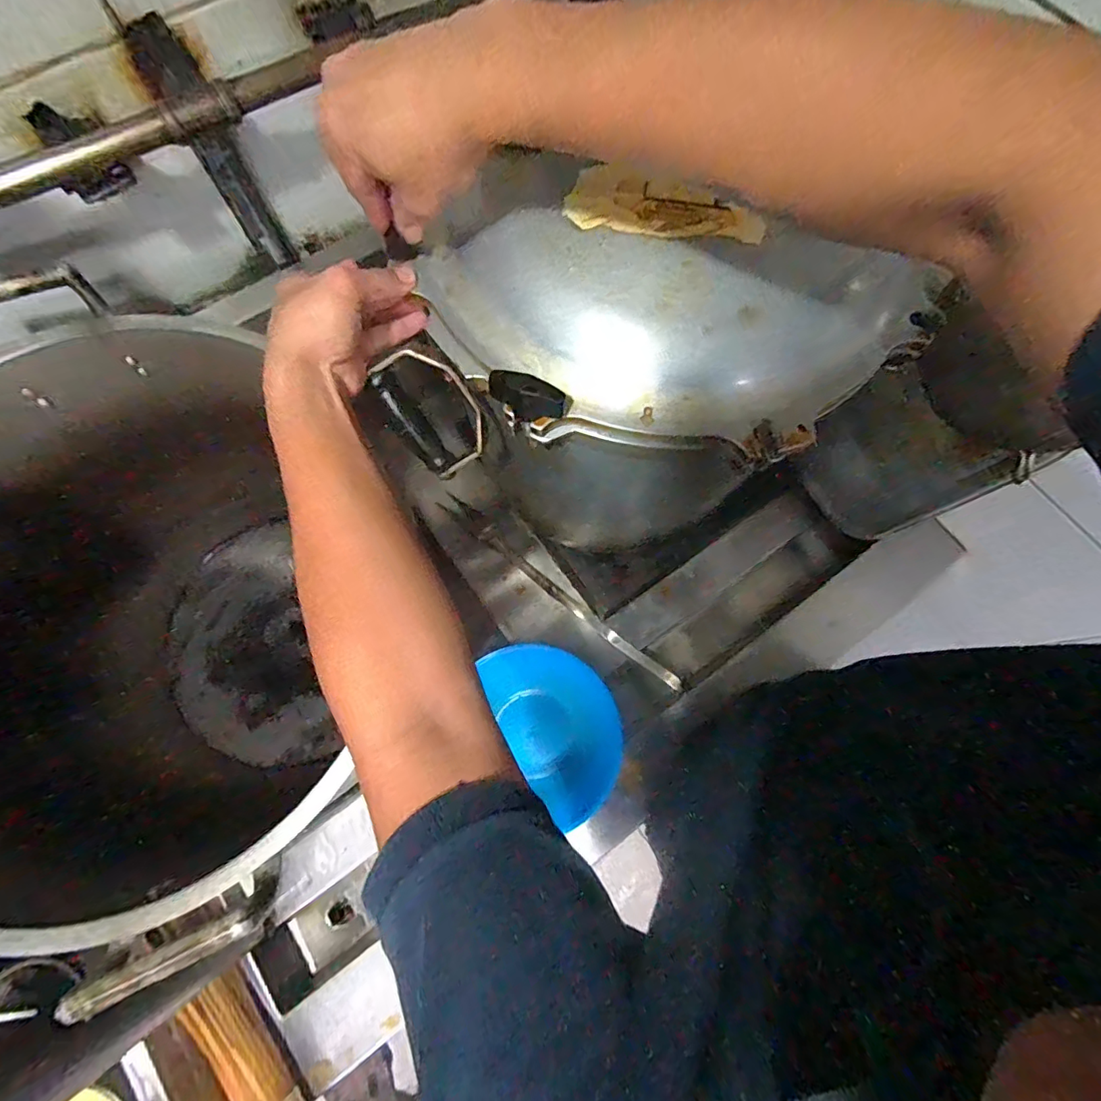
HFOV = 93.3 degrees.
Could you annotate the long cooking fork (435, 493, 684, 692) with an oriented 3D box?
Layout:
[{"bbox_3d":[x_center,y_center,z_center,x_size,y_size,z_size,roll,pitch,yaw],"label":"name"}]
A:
[{"bbox_3d":[0.010,0.055,0.742,0.420,0.026,0.025,38,76,10],"label":"long cooking fork"}]

